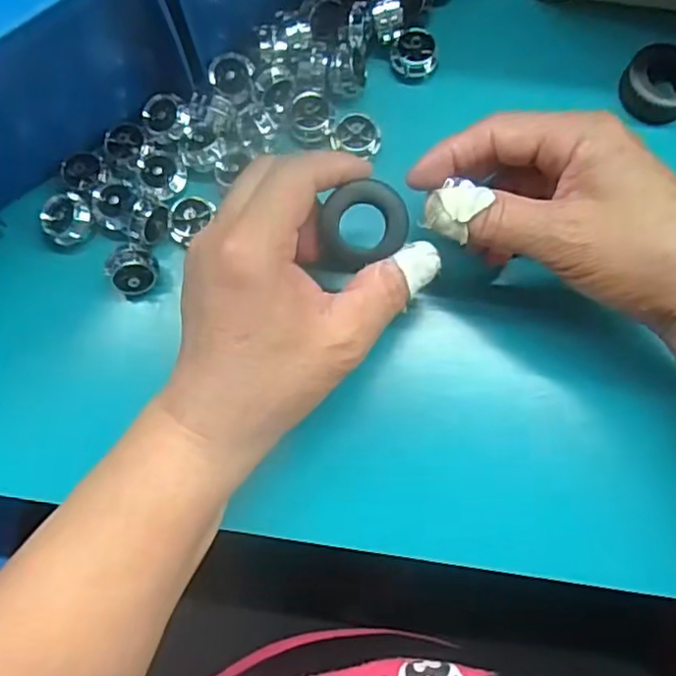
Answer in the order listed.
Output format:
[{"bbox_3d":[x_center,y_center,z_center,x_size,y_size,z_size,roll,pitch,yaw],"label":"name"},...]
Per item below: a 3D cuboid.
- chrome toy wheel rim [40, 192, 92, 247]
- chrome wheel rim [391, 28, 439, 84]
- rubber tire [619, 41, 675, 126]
[{"bbox_3d":[-0.134,-0.059,0.324,0.023,0.016,0.025,0,79,-1],"label":"chrome toy wheel rim"},{"bbox_3d":[0.041,-0.151,0.345,0.024,0.011,0.023,0,79,-1],"label":"chrome wheel rim"},{"bbox_3d":[0.168,-0.133,0.337,0.034,0.018,0.037,0,79,-1],"label":"rubber tire"}]

